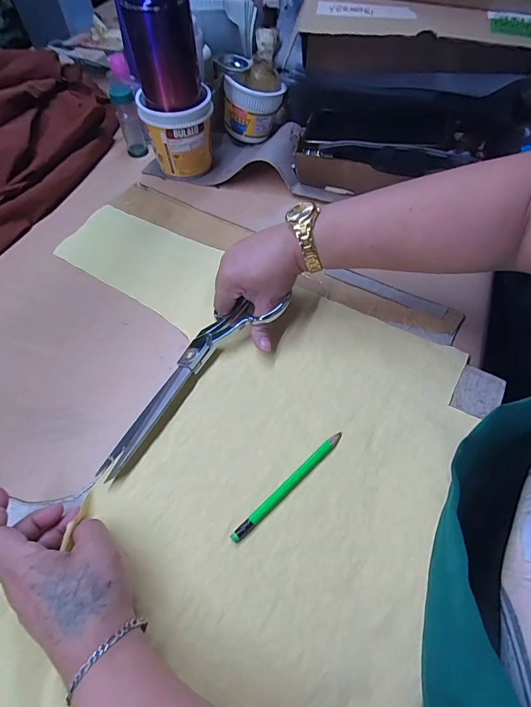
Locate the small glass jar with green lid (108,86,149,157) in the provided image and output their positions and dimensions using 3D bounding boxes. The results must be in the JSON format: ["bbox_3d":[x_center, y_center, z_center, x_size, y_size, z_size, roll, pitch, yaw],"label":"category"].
[{"bbox_3d":[-0.194,-0.331,0.520,0.030,0.083,0.027,-18,60,-9],"label":"small glass jar with green lid"}]

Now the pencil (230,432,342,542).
[{"bbox_3d":[0.020,0.105,0.296,0.119,0.005,0.009,-38,65,-20],"label":"pencil"}]

